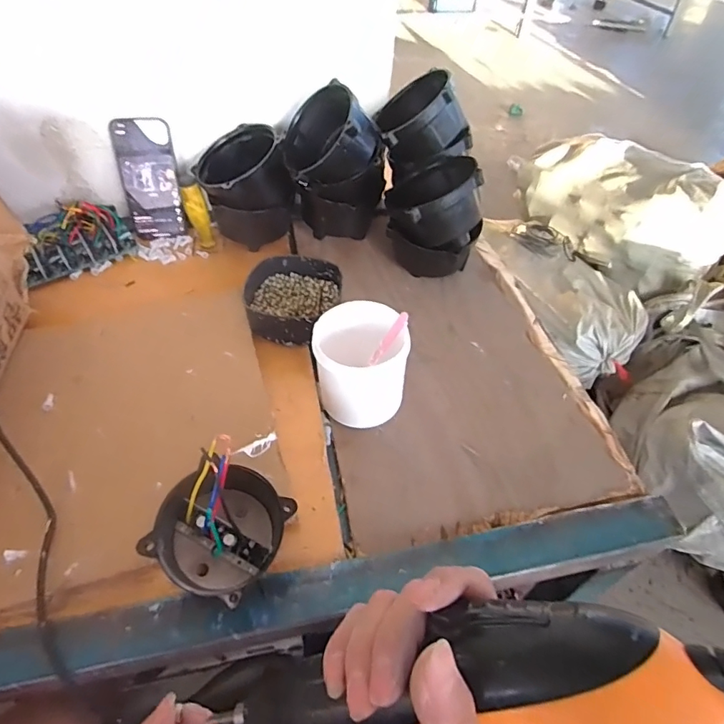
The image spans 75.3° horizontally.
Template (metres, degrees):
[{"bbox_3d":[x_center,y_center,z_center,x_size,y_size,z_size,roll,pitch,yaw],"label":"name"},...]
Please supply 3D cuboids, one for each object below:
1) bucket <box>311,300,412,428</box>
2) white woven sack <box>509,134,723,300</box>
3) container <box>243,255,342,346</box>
[{"bbox_3d":[-0.001,0.007,0.496,0.093,0.105,0.088,-13,50,-14],"label":"bucket"},{"bbox_3d":[0.804,-0.532,1.500,0.261,0.275,0.724,-23,53,-21],"label":"white woven sack"},{"bbox_3d":[-0.088,-0.080,0.601,0.118,0.045,0.136,17,50,12],"label":"container"}]

